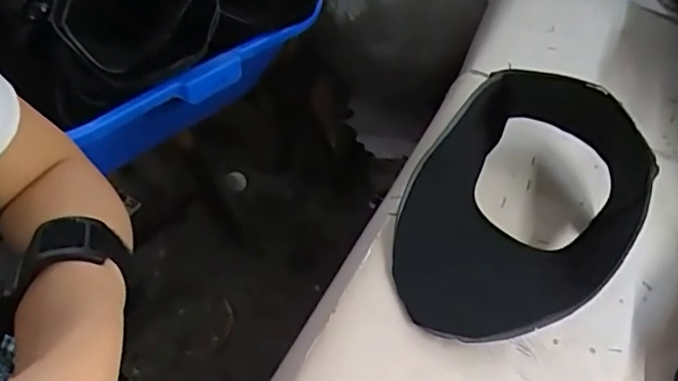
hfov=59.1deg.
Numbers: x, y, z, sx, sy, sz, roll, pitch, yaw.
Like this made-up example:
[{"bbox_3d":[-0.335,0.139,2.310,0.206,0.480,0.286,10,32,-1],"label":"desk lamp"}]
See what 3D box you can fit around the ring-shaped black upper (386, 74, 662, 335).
[{"bbox_3d":[0.128,0.004,0.419,0.145,0.089,0.220,33,51,17],"label":"ring-shaped black upper"}]

